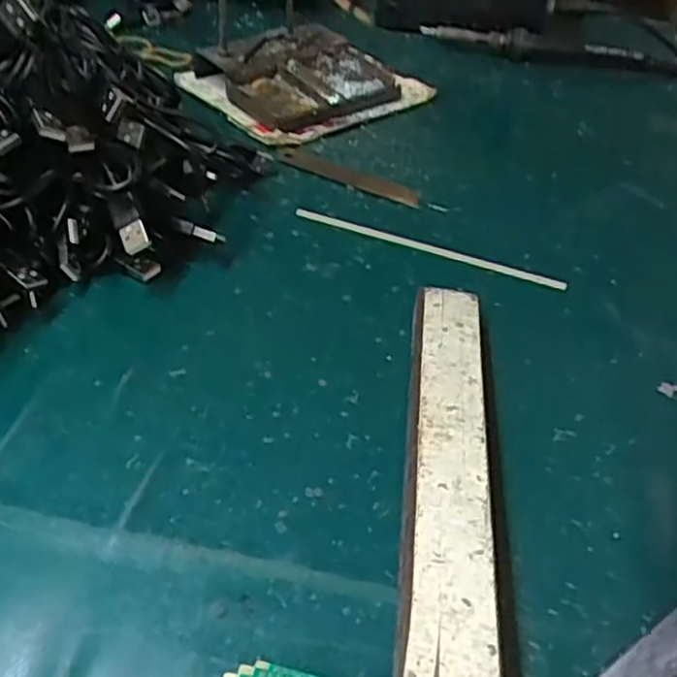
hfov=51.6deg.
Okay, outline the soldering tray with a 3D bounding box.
[{"bbox_3d":[-0.022,-0.186,0.494,0.139,0.028,0.113,-29,53,-32],"label":"soldering tray"}]

